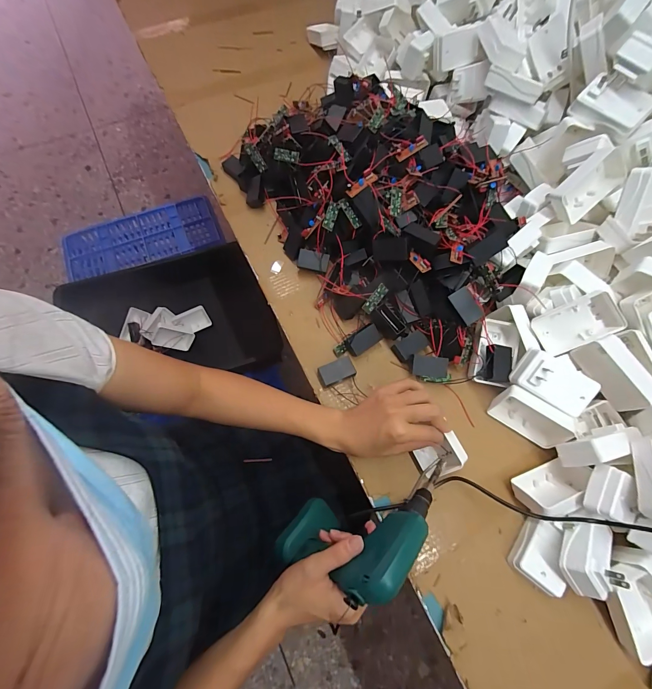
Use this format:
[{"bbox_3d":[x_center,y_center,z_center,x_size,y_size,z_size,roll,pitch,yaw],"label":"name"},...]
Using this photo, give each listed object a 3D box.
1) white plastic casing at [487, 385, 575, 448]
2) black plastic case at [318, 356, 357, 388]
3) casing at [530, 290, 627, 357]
[{"bbox_3d":[0.274,0.097,0.430,0.099,0.048,0.038,32,72,11],"label":"white plastic casing"},{"bbox_3d":[0.016,0.041,0.469,0.051,0.021,0.029,-19,71,-8],"label":"black plastic case"},{"bbox_3d":[0.335,-0.027,0.438,0.091,0.031,0.060,-31,92,28],"label":"casing"}]

